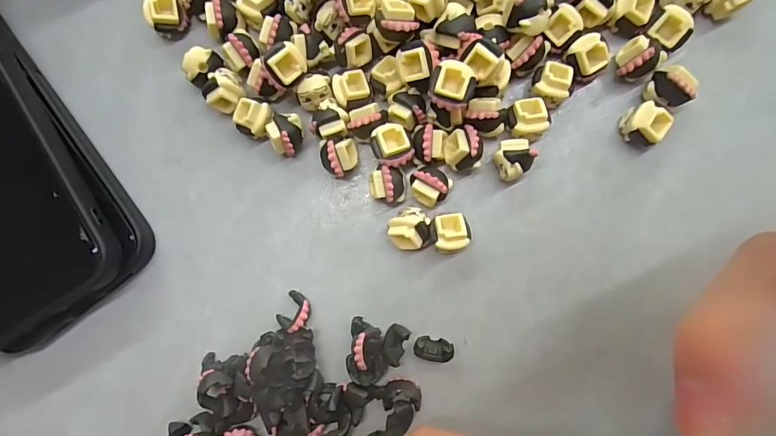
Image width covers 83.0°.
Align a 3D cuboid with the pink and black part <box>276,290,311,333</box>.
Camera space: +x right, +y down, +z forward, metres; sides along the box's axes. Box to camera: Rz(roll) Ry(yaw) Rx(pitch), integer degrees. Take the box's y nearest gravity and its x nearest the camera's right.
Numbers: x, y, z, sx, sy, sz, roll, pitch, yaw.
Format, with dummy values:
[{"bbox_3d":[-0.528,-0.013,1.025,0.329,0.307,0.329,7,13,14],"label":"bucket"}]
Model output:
[{"bbox_3d":[-0.039,0.039,0.182,0.013,0.010,0.015,23,89,6],"label":"pink and black part"}]

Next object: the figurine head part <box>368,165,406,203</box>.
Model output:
[{"bbox_3d":[0.000,-0.013,0.179,0.014,0.015,0.014,-5,86,5],"label":"figurine head part"}]

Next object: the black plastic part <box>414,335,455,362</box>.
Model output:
[{"bbox_3d":[0.019,0.054,0.179,0.016,0.005,0.009,7,87,6],"label":"black plastic part"}]

